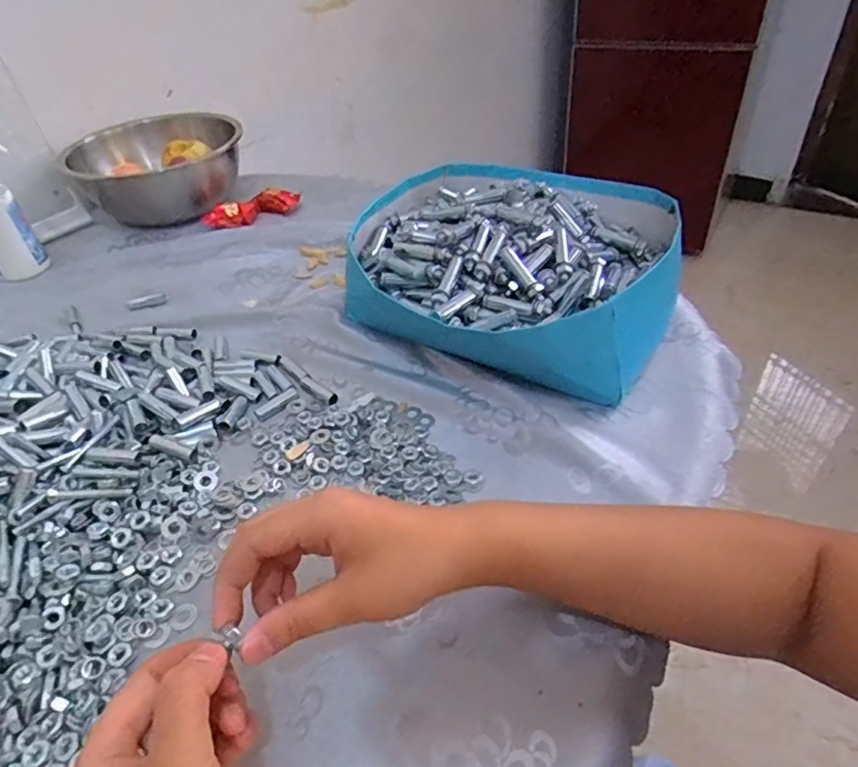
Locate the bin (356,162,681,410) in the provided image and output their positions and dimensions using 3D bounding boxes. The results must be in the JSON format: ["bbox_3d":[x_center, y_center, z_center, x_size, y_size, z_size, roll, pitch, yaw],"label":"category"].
[{"bbox_3d":[0.078,-0.113,0.538,0.288,0.097,0.272,18,47,24],"label":"bin"}]

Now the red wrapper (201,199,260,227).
[{"bbox_3d":[-0.261,-0.227,0.750,0.073,0.029,0.031,-27,46,-22],"label":"red wrapper"}]

